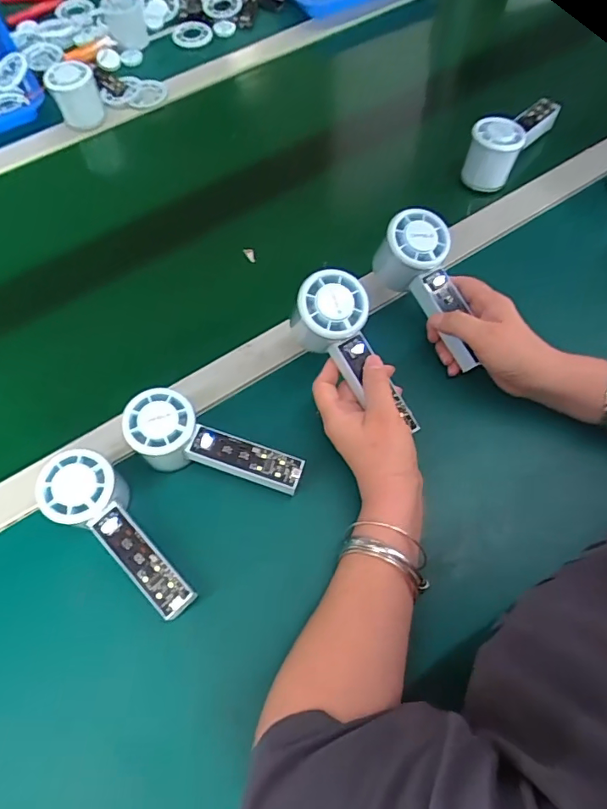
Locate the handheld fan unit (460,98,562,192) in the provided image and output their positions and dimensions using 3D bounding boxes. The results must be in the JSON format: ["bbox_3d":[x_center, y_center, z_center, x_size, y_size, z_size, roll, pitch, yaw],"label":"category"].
[{"bbox_3d":[0.252,-0.326,0.616,0.063,0.060,0.157,34,68,16],"label":"handheld fan unit"}]

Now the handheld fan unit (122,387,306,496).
[{"bbox_3d":[-0.074,0.036,0.428,0.154,0.057,0.058,15,64,8],"label":"handheld fan unit"}]

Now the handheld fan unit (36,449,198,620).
[{"bbox_3d":[-0.146,0.104,0.407,0.059,0.054,0.154,-41,84,-18],"label":"handheld fan unit"}]

